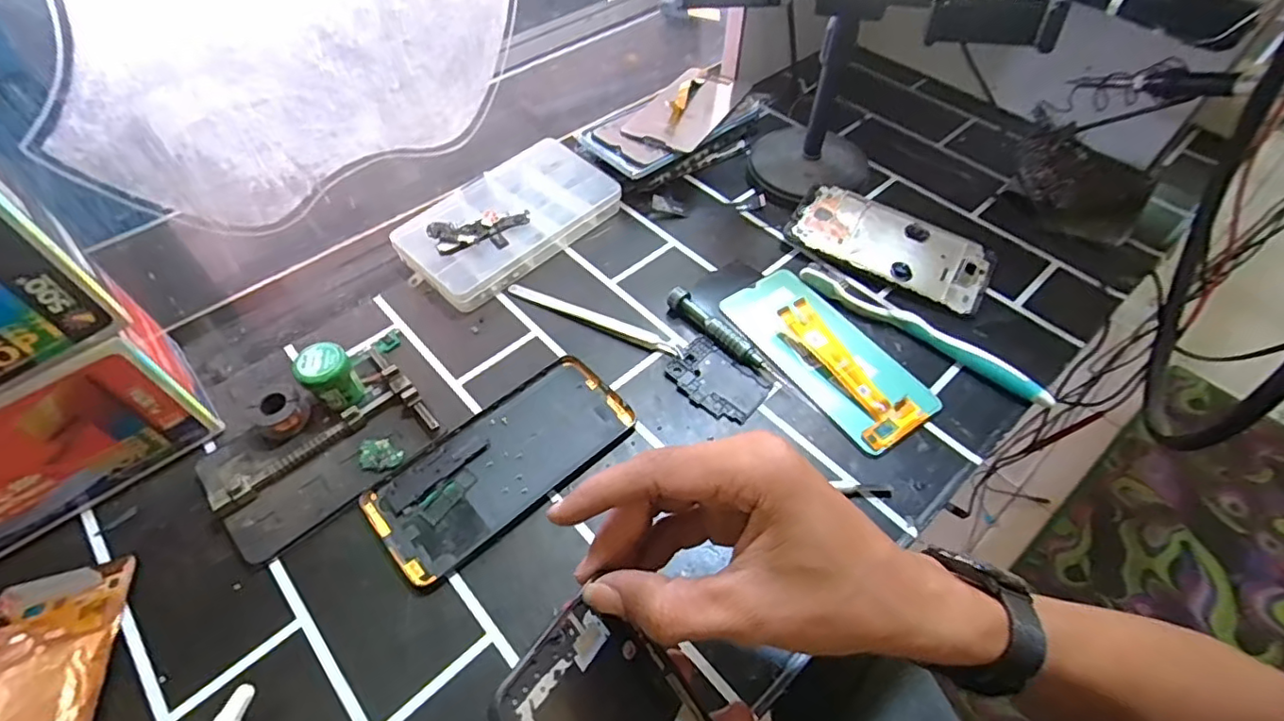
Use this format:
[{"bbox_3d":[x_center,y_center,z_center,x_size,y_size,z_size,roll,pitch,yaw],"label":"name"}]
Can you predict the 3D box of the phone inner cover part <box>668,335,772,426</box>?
[{"bbox_3d":[0.051,0.014,0.410,0.065,0.004,0.045,37,62,23],"label":"phone inner cover part"}]

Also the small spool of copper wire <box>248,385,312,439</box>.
[{"bbox_3d":[-0.229,0.034,0.378,0.024,0.027,0.028,35,61,22],"label":"small spool of copper wire"}]

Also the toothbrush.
[{"bbox_3d":[0.199,-0.023,0.428,0.185,0.011,0.025,39,63,24],"label":"toothbrush"}]

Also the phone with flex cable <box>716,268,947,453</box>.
[{"bbox_3d":[0.128,-0.010,0.419,0.074,0.015,0.157,-31,60,-21],"label":"phone with flex cable"}]

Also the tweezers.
[{"bbox_3d":[-0.037,-0.032,0.441,0.146,0.007,0.012,23,57,15],"label":"tweezers"}]

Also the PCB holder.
[{"bbox_3d":[-0.200,0.053,0.371,0.125,0.020,0.086,-35,62,-23],"label":"PCB holder"}]

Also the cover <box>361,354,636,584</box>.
[{"bbox_3d":[-0.086,0.061,0.373,0.161,0.005,0.074,-36,62,-24],"label":"cover"}]

